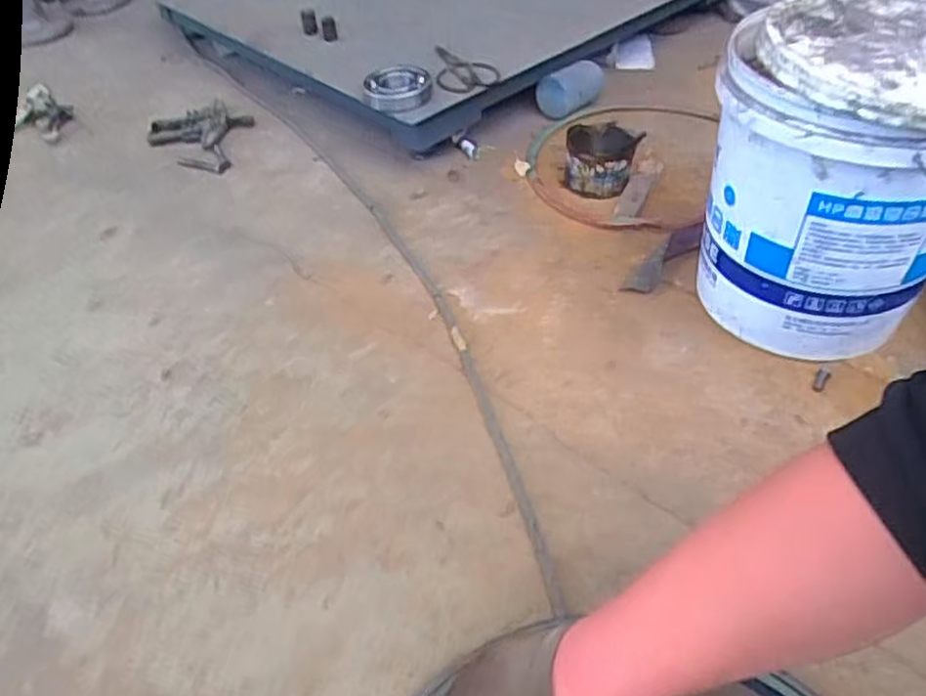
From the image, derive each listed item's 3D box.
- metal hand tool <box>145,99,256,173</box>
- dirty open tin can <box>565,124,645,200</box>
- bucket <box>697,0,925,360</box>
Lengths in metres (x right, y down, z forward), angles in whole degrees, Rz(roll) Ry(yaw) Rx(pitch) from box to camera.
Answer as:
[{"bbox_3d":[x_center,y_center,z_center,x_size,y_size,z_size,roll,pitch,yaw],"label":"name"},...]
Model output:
[{"bbox_3d":[-0.485,-0.377,1.233,0.182,0.034,0.176,2,46,6],"label":"metal hand tool"},{"bbox_3d":[0.214,-0.298,1.065,0.105,0.070,0.115,-2,45,2],"label":"dirty open tin can"},{"bbox_3d":[0.419,-0.187,0.763,0.279,0.316,0.276,-2,45,2],"label":"bucket"}]

